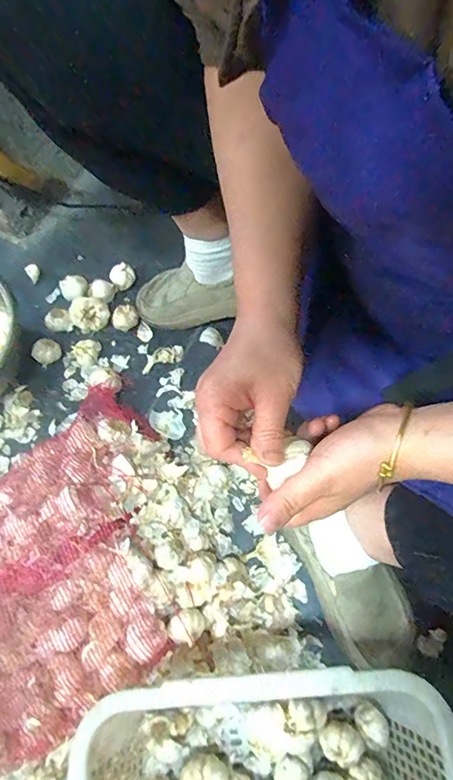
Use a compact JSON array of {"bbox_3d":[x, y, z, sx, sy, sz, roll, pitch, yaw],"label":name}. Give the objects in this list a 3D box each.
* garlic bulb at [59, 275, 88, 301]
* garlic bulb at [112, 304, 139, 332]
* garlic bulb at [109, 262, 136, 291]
[{"bbox_3d":[-0.255,-0.168,0.749,0.046,0.036,0.044,-1,69,2],"label":"garlic bulb"},{"bbox_3d":[-0.167,-0.117,0.731,0.042,0.036,0.033,-19,70,-5],"label":"garlic bulb"},{"bbox_3d":[-0.177,-0.194,0.753,0.041,0.032,0.030,-24,70,-7],"label":"garlic bulb"}]

